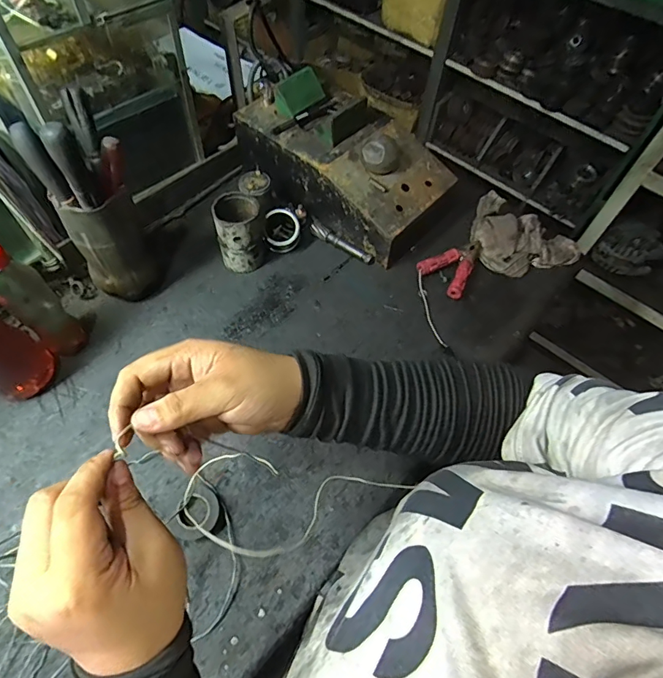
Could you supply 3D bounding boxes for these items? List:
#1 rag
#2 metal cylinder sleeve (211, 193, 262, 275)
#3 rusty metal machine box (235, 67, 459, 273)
[{"bbox_3d":[0.313,-0.176,0.742,0.194,0.045,0.150,41,66,19],"label":"rag"},{"bbox_3d":[-0.141,-0.160,0.681,0.063,0.108,0.069,1,60,-2],"label":"metal cylinder sleeve"},{"bbox_3d":[0.025,-0.302,0.743,0.335,0.145,0.181,39,66,19],"label":"rusty metal machine box"}]

